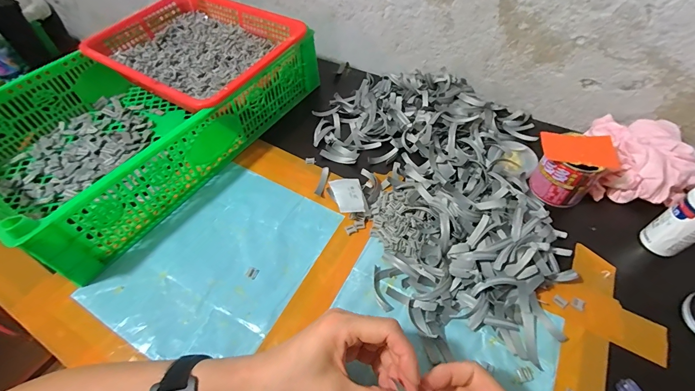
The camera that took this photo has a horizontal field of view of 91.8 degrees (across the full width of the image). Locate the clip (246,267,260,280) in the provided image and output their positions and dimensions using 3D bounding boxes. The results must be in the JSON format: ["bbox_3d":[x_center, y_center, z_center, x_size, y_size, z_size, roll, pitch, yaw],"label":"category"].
[{"bbox_3d":[-0.110,0.089,0.389,0.013,0.004,0.013,15,53,14],"label":"clip"}]

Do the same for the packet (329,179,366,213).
[{"bbox_3d":[0.001,-0.002,0.437,0.038,0.007,0.059,-8,43,-12],"label":"packet"}]

